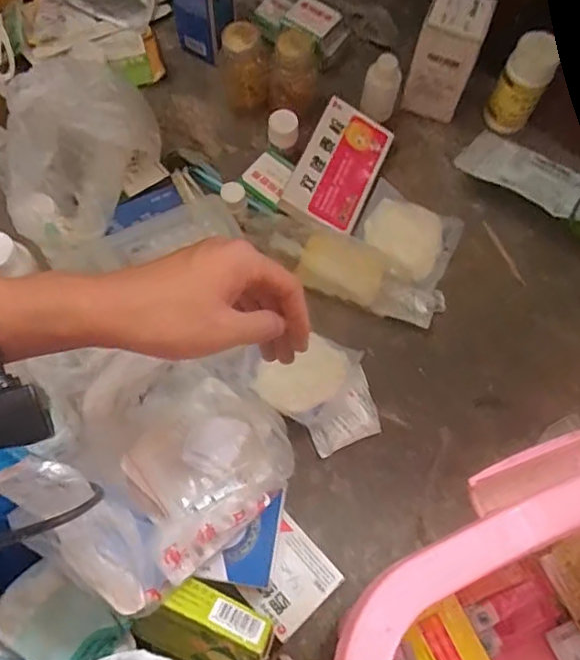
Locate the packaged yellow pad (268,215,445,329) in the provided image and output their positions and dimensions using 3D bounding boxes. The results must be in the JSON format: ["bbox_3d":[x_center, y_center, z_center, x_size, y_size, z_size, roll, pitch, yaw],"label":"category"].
[{"bbox_3d":[0.064,-0.054,0.570,0.184,0.021,0.057,27,71,-7],"label":"packaged yellow pad"}]

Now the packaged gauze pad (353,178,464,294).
[{"bbox_3d":[0.121,-0.100,0.597,0.100,0.016,0.097,25,71,8],"label":"packaged gauze pad"}]

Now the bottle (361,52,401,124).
[{"bbox_3d":[0.099,-0.260,0.625,0.036,0.068,0.034,0,69,-1],"label":"bottle"}]

